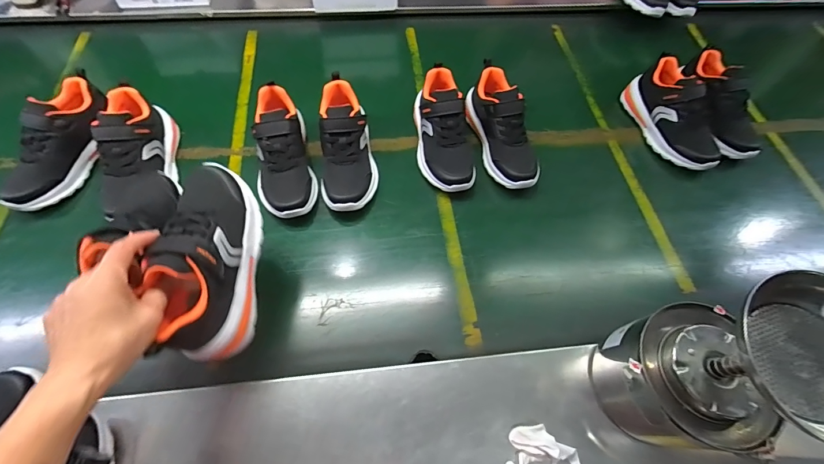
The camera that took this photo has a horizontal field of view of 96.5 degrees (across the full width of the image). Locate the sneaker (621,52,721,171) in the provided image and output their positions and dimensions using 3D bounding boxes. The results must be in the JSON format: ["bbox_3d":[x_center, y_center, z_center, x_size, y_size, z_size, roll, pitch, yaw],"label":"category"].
[{"bbox_3d":[0.490,-0.221,0.692,0.077,0.103,0.228,-16,74,-12],"label":"sneaker"}]

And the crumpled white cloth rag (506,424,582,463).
[{"bbox_3d":[0.157,0.255,0.421,0.089,0.024,0.051,13,63,4],"label":"crumpled white cloth rag"}]

